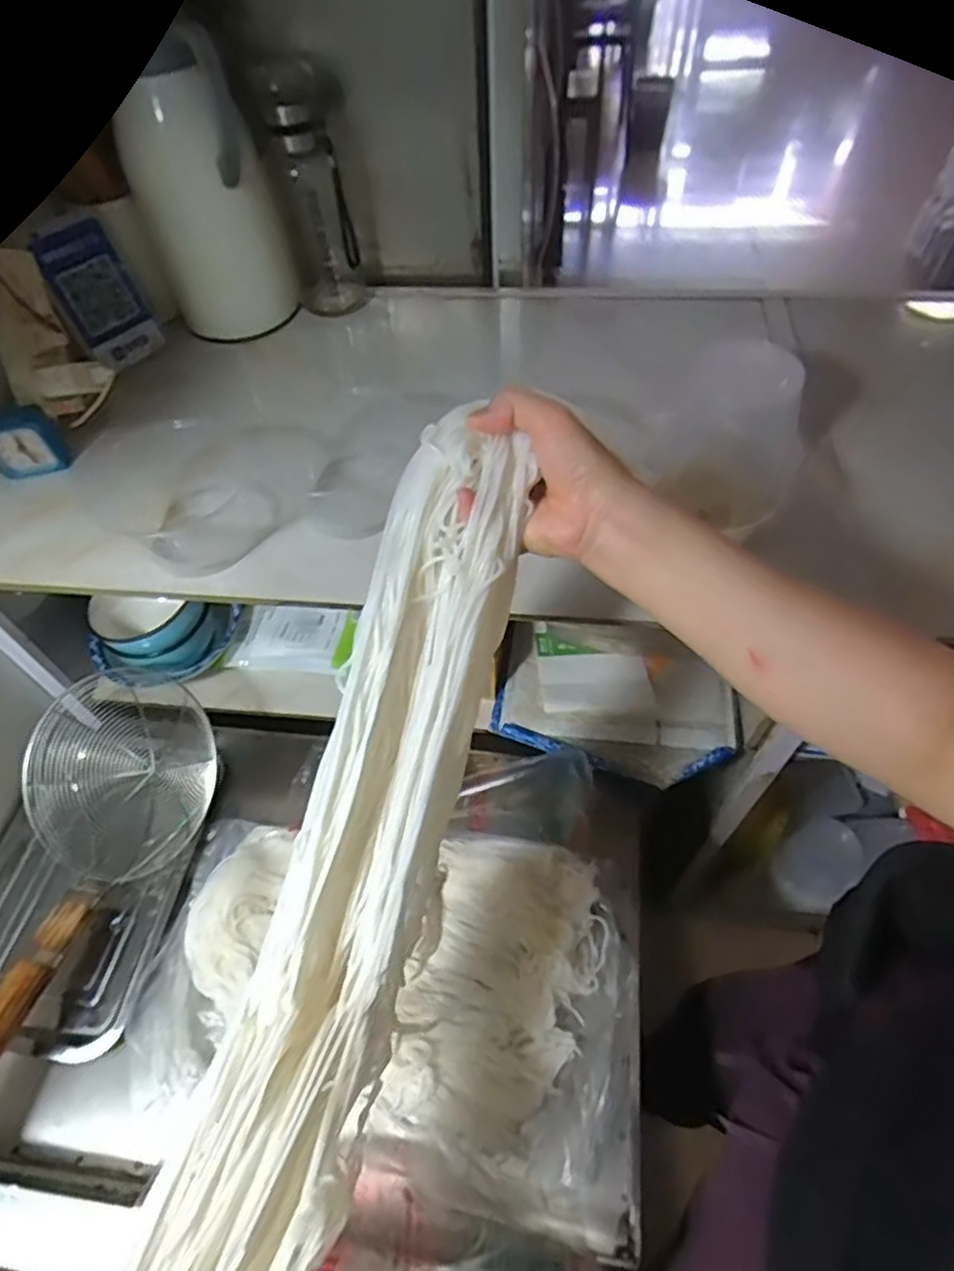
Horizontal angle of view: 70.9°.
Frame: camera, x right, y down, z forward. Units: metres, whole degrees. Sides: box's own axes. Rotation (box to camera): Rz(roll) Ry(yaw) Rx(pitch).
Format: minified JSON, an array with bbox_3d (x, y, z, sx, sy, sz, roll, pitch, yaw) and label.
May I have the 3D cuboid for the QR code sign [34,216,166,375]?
[{"bbox_3d":[-0.405,-0.367,0.723,0.015,0.141,0.085,24,59,35],"label":"QR code sign"}]

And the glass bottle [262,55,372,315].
[{"bbox_3d":[-0.181,-0.490,0.748,0.078,0.230,0.074,-4,54,0],"label":"glass bottle"}]

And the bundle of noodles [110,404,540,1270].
[{"bbox_3d":[-0.099,0.199,0.324,0.077,0.154,0.656,15,69,13],"label":"bundle of noodles"}]

